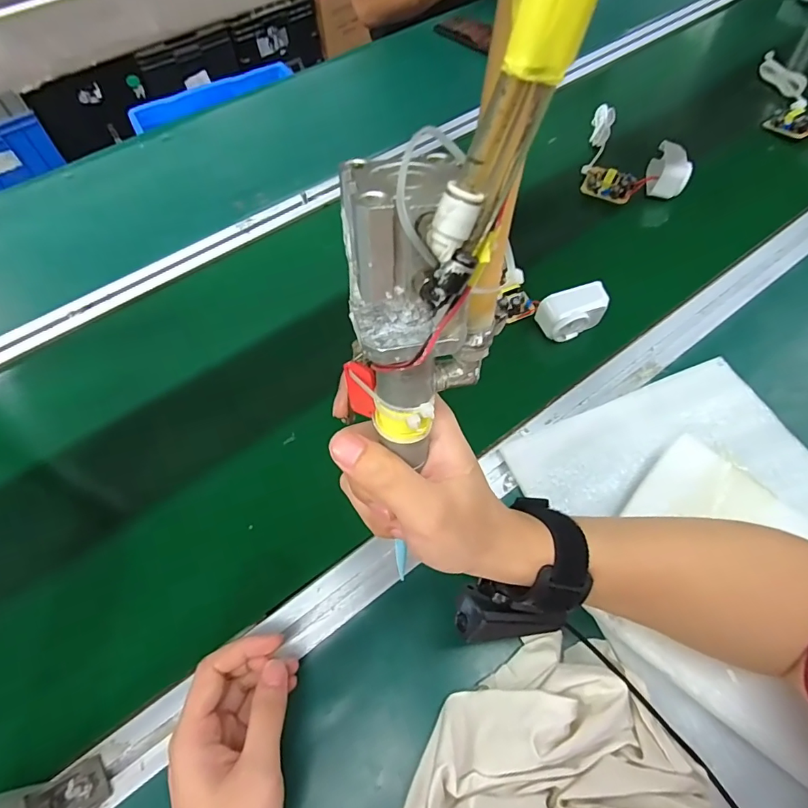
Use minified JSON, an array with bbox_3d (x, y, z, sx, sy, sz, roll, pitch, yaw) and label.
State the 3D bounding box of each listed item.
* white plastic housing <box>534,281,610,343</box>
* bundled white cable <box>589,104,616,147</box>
[{"bbox_3d":[0.175,-0.094,0.490,0.064,0.037,0.039,-17,58,-11],"label":"white plastic housing"},{"bbox_3d":[0.288,-0.407,0.689,0.029,0.019,0.080,18,58,12],"label":"bundled white cable"}]

